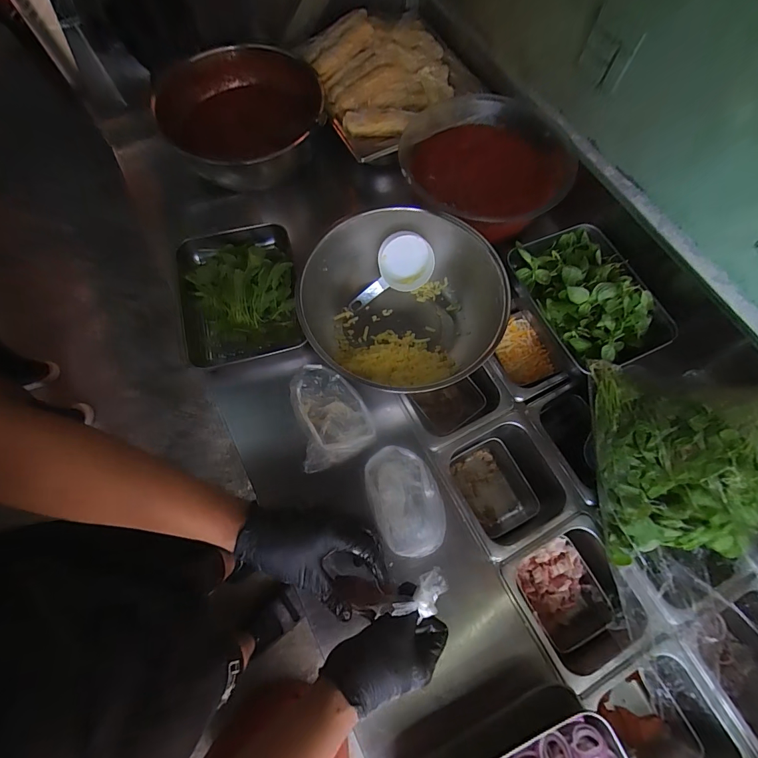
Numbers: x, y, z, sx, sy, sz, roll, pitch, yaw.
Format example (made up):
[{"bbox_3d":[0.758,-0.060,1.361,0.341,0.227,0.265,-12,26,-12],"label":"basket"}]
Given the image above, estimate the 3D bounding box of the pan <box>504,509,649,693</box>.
[{"bbox_3d":[0.273,0.311,0.569,0.152,0.106,0.166,-28,73,-9],"label":"pan"}]

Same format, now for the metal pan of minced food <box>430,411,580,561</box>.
[{"bbox_3d":[0.194,0.172,0.643,0.166,0.127,0.176,-27,73,-9],"label":"metal pan of minced food"}]

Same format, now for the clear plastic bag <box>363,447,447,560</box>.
[{"bbox_3d":[0.038,0.171,0.556,0.098,0.035,0.151,-23,72,-8],"label":"clear plastic bag"}]

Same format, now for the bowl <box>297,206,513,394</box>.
[{"bbox_3d":[0.033,-0.117,0.613,0.301,0.106,0.285,0,71,0],"label":"bowl"}]

